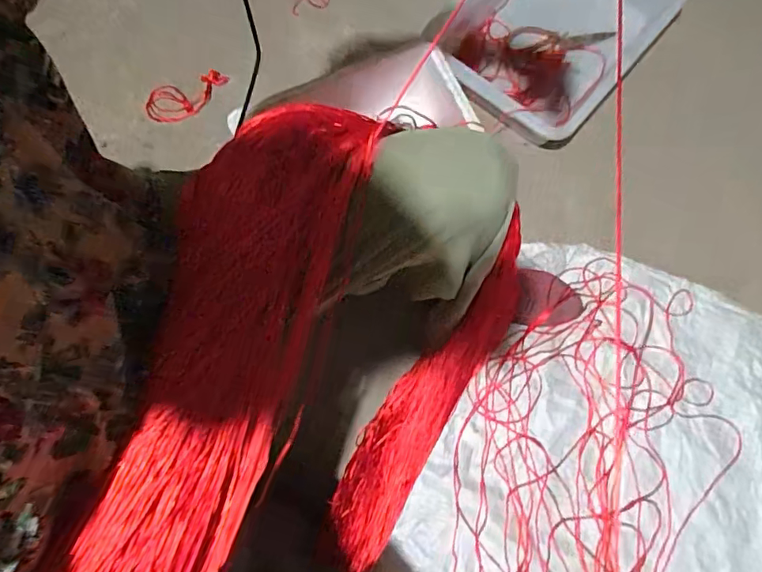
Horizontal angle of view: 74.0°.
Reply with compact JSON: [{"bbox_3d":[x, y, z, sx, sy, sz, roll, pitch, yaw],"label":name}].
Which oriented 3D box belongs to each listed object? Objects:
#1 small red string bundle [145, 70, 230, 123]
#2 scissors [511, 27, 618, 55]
[{"bbox_3d":[-0.349,-0.341,0.916,0.151,0.013,0.070,-25,91,-10],"label":"small red string bundle"},{"bbox_3d":[0.328,-0.449,0.920,0.188,0.011,0.059,1,78,-5],"label":"scissors"}]

